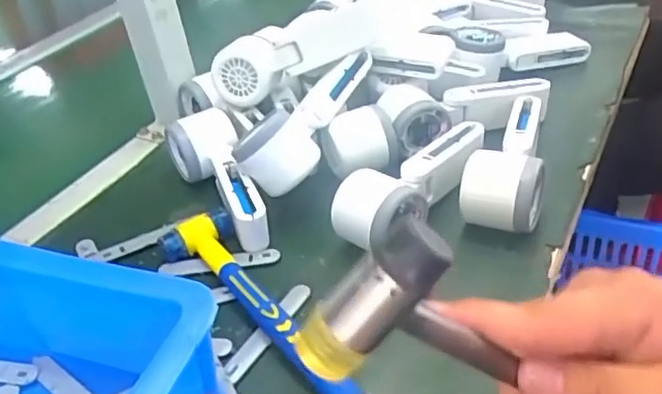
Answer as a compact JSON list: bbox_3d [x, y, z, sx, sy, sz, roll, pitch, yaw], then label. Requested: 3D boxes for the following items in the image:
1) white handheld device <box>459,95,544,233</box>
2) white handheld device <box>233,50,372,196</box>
[{"bbox_3d":[0.153,-0.038,0.532,0.059,0.049,0.167,11,41,18],"label":"white handheld device"},{"bbox_3d":[-0.019,-0.076,0.539,0.059,0.051,0.157,19,58,28],"label":"white handheld device"}]

